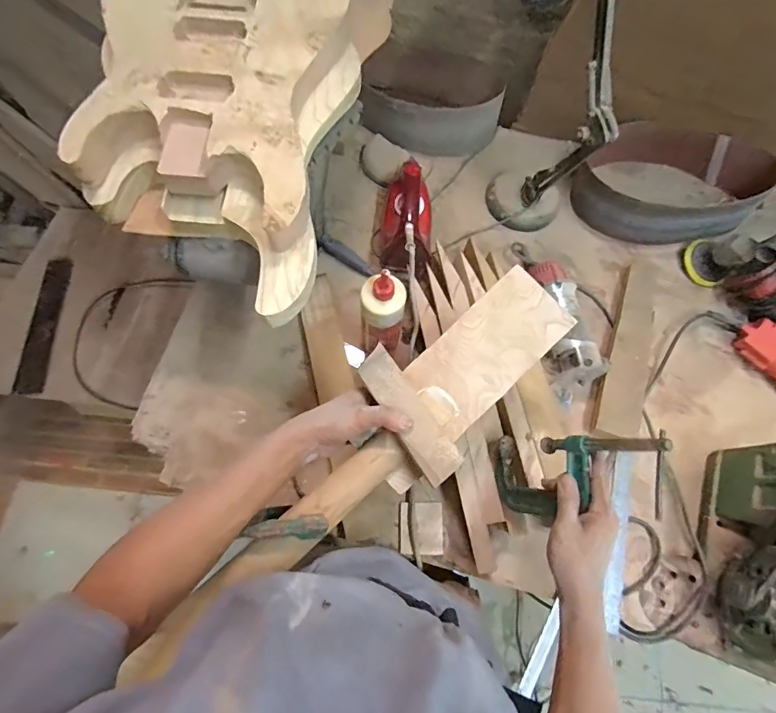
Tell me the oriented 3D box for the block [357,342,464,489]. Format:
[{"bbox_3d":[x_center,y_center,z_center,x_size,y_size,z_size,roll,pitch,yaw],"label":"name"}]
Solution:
[{"bbox_3d":[0.023,0.064,0.491,0.046,0.016,0.165,-32,74,-11],"label":"block"}]

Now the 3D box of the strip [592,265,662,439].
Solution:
[{"bbox_3d":[0.430,-0.018,0.754,0.076,0.048,0.341,21,72,5],"label":"strip"}]

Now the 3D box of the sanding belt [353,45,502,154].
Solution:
[{"bbox_3d":[0.092,-0.530,0.909,0.291,0.128,0.233,6,72,0],"label":"sanding belt"}]

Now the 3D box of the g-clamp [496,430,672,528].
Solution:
[{"bbox_3d":[0.218,0.137,0.523,0.044,0.266,0.111,-5,70,-27],"label":"g-clamp"}]

